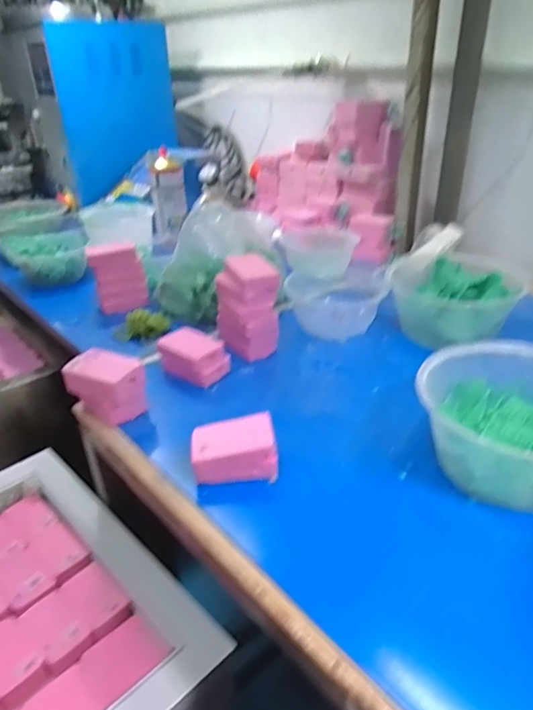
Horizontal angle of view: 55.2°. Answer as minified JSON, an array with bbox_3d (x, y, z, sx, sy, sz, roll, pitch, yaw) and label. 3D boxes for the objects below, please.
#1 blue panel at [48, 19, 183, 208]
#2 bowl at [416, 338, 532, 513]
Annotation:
[{"bbox_3d":[-0.325,-0.549,1.141,0.028,0.344,0.296,34,53,29],"label":"blue panel"},{"bbox_3d":[0.218,0.059,0.438,0.157,0.079,0.160,-1,30,1],"label":"bowl"}]

